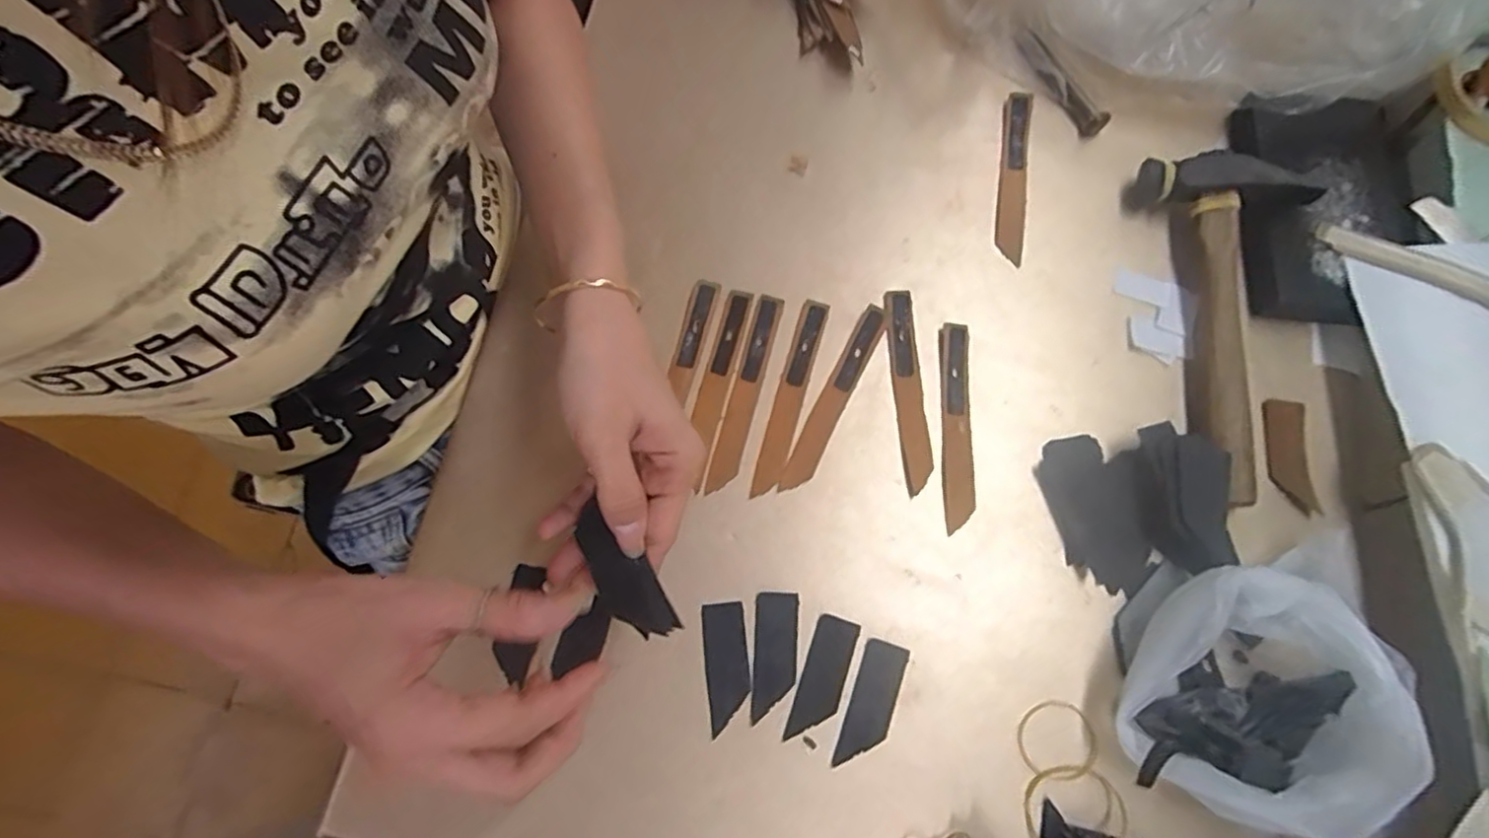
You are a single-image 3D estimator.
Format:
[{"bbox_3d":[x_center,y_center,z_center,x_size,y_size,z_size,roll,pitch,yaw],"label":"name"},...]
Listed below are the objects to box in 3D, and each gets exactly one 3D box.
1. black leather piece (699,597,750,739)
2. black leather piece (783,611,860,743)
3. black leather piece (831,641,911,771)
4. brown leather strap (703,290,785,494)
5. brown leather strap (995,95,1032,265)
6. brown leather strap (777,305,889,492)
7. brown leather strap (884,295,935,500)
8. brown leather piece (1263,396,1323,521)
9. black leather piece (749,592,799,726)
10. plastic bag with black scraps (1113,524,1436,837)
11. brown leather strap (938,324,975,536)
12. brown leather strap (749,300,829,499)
[{"bbox_3d":[-0.010,0.131,0.345,0.022,0.004,0.063,-6,73,-1],"label":"black leather piece"},{"bbox_3d":[0.042,0.138,0.343,0.023,0.004,0.064,18,74,6],"label":"black leather piece"},{"bbox_3d":[0.067,0.149,0.338,0.023,0.004,0.063,19,74,6],"label":"black leather piece"},{"bbox_3d":[0.000,-0.017,0.386,0.017,0.004,0.123,14,74,5],"label":"brown leather strap"},{"bbox_3d":[0.177,-0.160,0.426,0.017,0.008,0.124,9,74,3],"label":"brown leather strap"},{"bbox_3d":[0.054,-0.013,0.384,0.016,0.004,0.124,27,75,8],"label":"brown leather strap"},{"bbox_3d":[0.098,-0.018,0.386,0.016,0.005,0.123,-4,73,0],"label":"brown leather strap"},{"bbox_3d":[0.319,0.021,0.380,0.023,0.004,0.068,6,70,9],"label":"brown leather piece"},{"bbox_3d":[0.016,0.126,0.347,0.023,0.004,0.063,3,73,2],"label":"black leather piece"},{"bbox_3d":[0.250,0.121,0.319,0.113,0.068,0.135,6,73,3],"label":"plastic bag with black scraps"},{"bbox_3d":[0.125,0.003,0.385,0.018,0.004,0.123,3,73,2],"label":"brown leather strap"},{"bbox_3d":[0.028,-0.014,0.386,0.017,0.004,0.123,16,74,5],"label":"brown leather strap"}]

